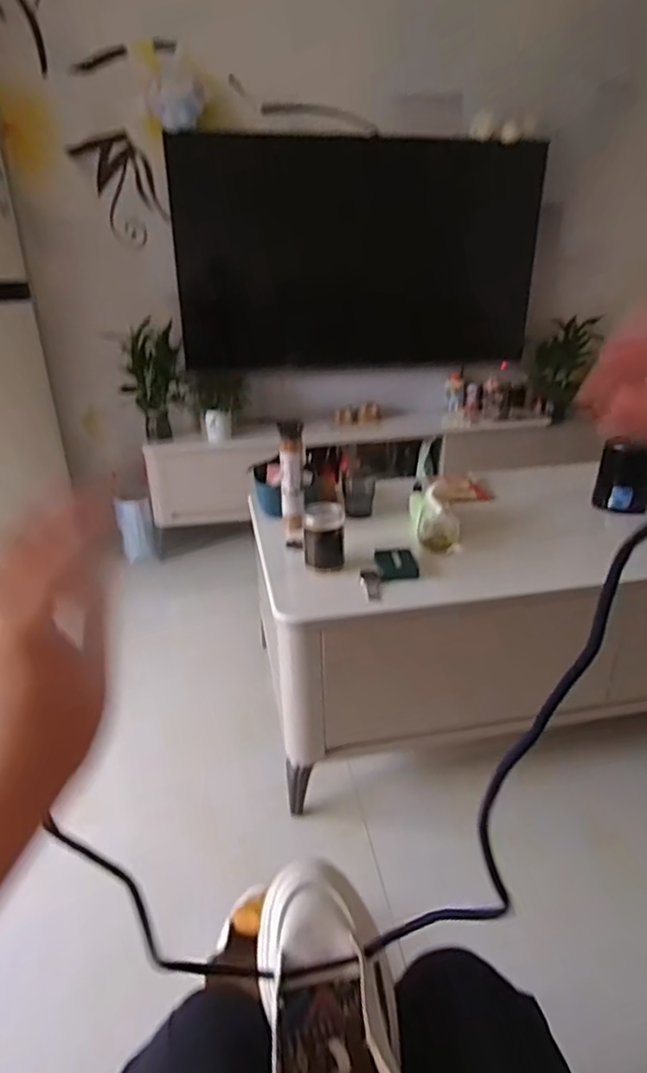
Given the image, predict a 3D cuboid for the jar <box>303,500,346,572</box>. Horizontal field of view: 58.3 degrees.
[{"bbox_3d":[0.002,0.004,1.195,0.081,0.134,0.087,-2,25,1],"label":"jar"}]

